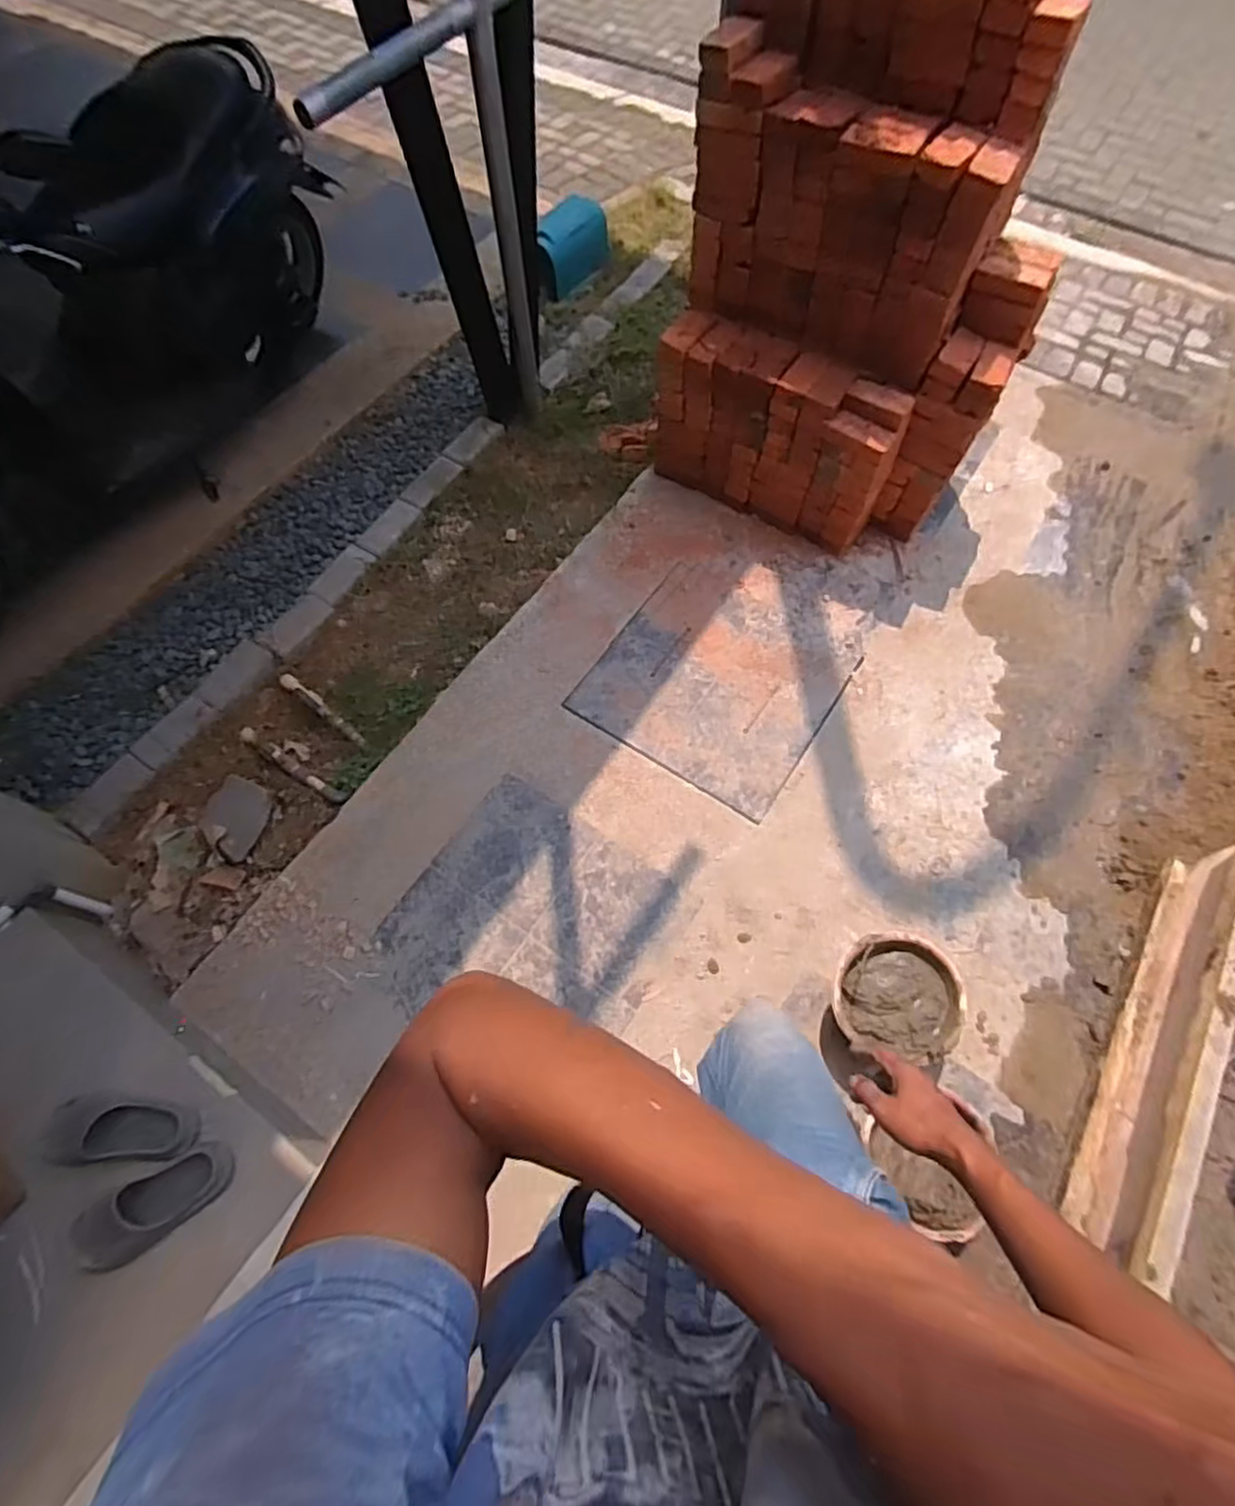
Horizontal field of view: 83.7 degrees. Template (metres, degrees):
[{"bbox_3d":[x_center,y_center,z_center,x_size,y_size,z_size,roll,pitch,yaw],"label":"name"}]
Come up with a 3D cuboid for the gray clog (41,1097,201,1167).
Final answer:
[{"bbox_3d":[-0.861,0.662,1.209,0.246,0.068,0.110,-5,66,0],"label":"gray clog"}]

